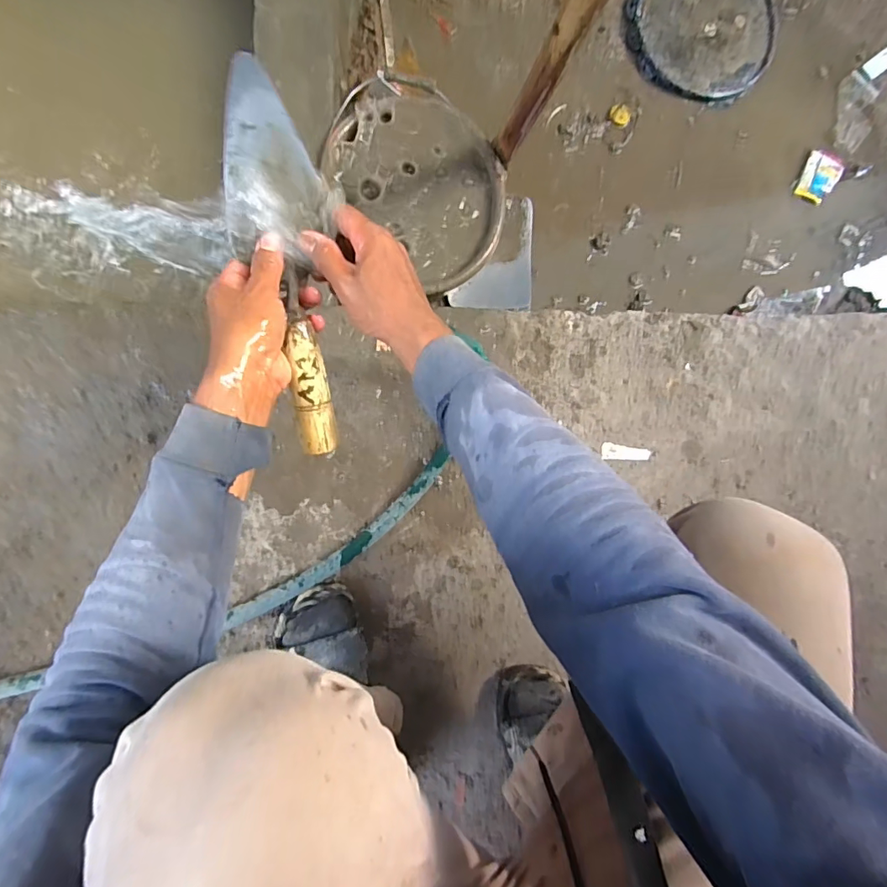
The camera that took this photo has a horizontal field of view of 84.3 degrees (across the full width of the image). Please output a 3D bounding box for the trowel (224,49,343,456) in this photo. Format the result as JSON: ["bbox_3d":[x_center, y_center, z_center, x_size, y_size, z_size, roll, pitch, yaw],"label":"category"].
[{"bbox_3d":[-0.133,-0.145,0.427,0.088,0.050,0.308,-7,99,-7],"label":"trowel"}]

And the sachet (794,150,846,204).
[{"bbox_3d":[0.763,-0.543,0.994,0.074,0.016,0.106,29,85,-4],"label":"sachet"}]

